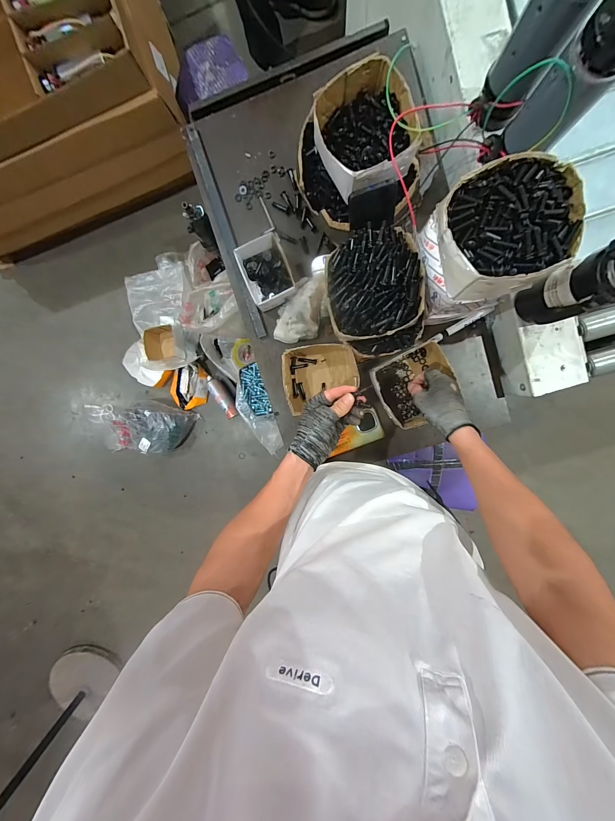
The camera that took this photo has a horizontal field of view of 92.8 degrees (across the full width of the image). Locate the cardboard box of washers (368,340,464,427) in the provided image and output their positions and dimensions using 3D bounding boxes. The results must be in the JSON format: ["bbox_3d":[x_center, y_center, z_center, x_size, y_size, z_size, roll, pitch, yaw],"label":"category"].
[{"bbox_3d":[0.220,-0.053,0.592,0.140,0.078,0.141,-32,95,7],"label":"cardboard box of washers"}]

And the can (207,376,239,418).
[{"bbox_3d":[-0.375,-0.063,1.289,0.066,0.045,0.208,-30,95,6],"label":"can"}]

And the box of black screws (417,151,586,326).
[{"bbox_3d":[0.263,-0.239,0.427,0.160,0.154,0.161,-32,93,7],"label":"box of black screws"}]

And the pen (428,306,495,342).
[{"bbox_3d":[0.312,-0.173,0.595,0.128,0.020,0.015,-30,94,7],"label":"pen"}]

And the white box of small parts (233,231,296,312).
[{"bbox_3d":[-0.082,-0.280,0.599,0.093,0.052,0.129,-20,95,6],"label":"white box of small parts"}]

